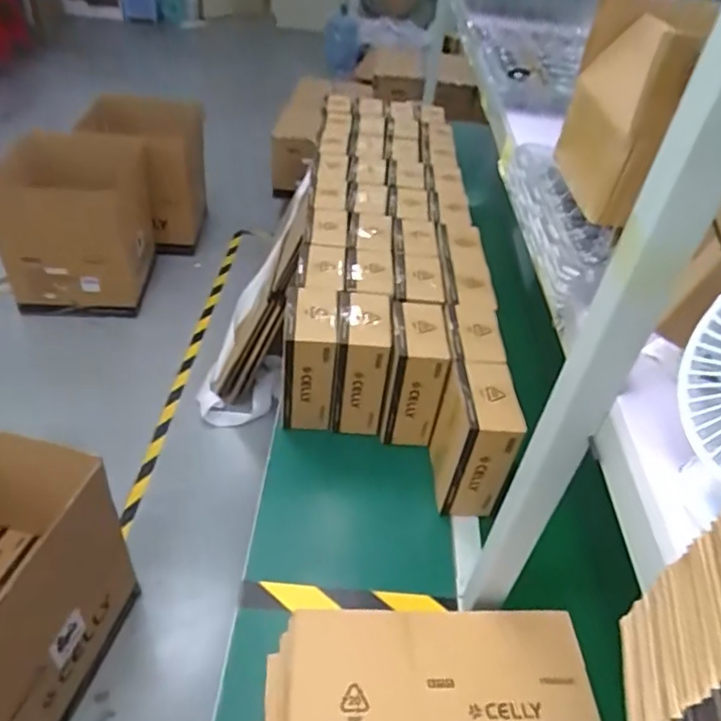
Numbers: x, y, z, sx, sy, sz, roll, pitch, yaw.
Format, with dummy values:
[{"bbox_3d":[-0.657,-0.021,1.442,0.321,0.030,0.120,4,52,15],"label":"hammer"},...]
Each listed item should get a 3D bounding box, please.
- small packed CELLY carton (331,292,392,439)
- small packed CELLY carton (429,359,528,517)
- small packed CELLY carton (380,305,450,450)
[{"bbox_3d":[-0.002,0.003,1.019,0.085,0.187,0.156,4,41,-4],"label":"small packed CELLY carton"},{"bbox_3d":[0.169,0.118,0.907,0.092,0.192,0.146,4,41,-4],"label":"small packed CELLY carton"},{"bbox_3d":[0.087,0.024,1.007,0.087,0.191,0.156,6,41,-1],"label":"small packed CELLY carton"}]

